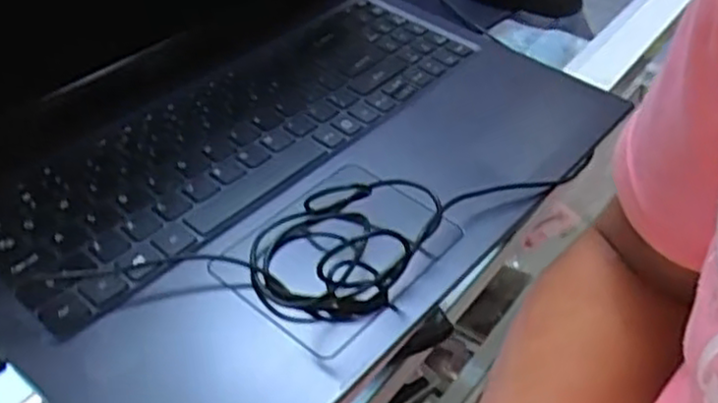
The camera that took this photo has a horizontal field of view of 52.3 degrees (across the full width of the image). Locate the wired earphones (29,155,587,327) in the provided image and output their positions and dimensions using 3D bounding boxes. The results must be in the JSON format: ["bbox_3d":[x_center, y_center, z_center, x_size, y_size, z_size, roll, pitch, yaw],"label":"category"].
[{"bbox_3d":[0.002,0.017,0.350,0.264,0.026,0.066,-15,45,-19],"label":"wired earphones"}]

